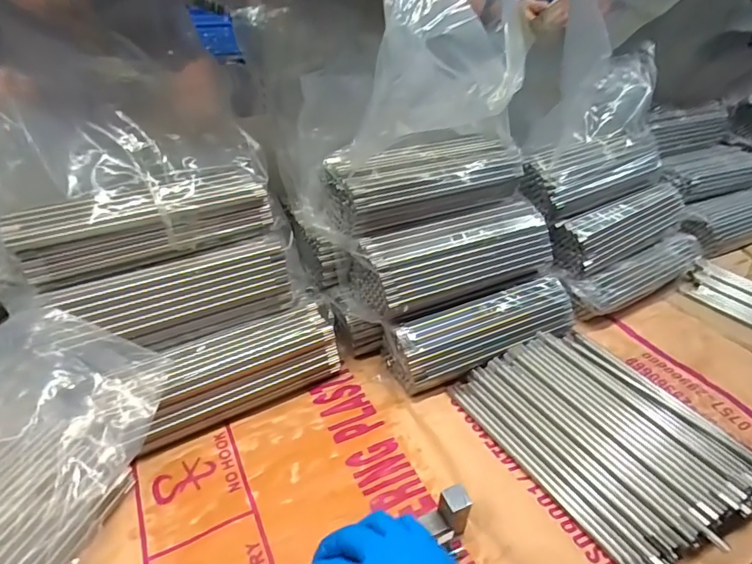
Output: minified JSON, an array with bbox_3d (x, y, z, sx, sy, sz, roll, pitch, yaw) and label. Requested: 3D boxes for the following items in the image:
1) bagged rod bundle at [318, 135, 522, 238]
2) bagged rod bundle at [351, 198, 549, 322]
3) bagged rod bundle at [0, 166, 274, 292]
[{"bbox_3d":[0.066,-0.120,0.560,0.250,0.077,0.083,-10,37,-18],"label":"bagged rod bundle"},{"bbox_3d":[0.093,-0.032,0.566,0.246,0.087,0.093,-15,38,-24],"label":"bagged rod bundle"},{"bbox_3d":[-0.216,-0.057,0.470,0.239,0.078,0.056,-19,40,-29],"label":"bagged rod bundle"}]

